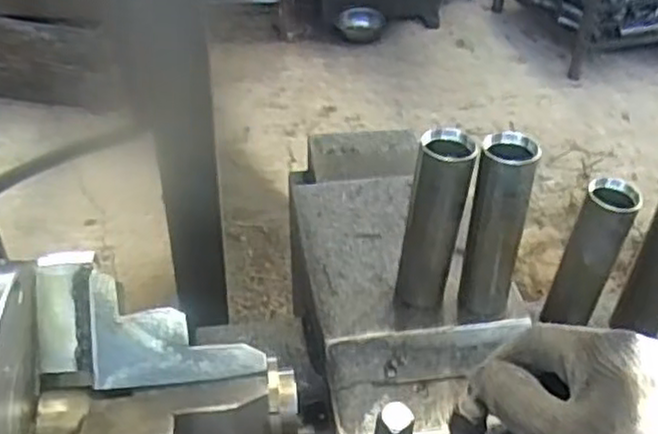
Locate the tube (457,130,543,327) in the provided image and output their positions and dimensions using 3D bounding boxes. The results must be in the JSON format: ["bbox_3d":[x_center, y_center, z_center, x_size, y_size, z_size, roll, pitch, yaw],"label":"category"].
[{"bbox_3d":[0.137,0.015,0.617,0.045,0.170,0.046,-1,40,-4],"label":"tube"}]

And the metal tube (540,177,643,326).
[{"bbox_3d":[0.233,0.033,0.657,0.048,0.134,0.044,22,44,22],"label":"metal tube"}]

